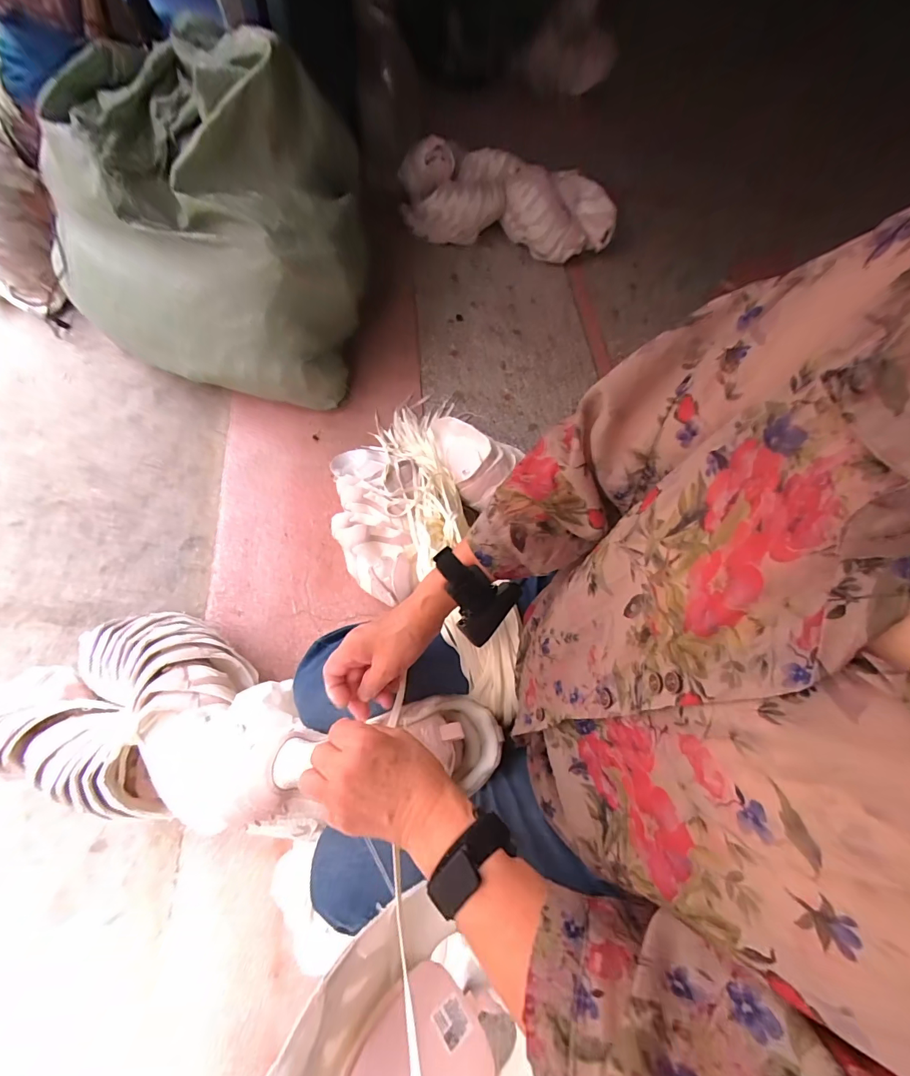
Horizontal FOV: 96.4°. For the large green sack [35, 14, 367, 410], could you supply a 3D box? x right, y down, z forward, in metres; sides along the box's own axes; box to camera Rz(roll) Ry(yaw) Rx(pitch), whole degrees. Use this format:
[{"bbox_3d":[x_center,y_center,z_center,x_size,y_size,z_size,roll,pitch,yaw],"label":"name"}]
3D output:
[{"bbox_3d":[-0.538,-0.670,0.914,0.545,0.467,0.503,18,68,1],"label":"large green sack"}]

